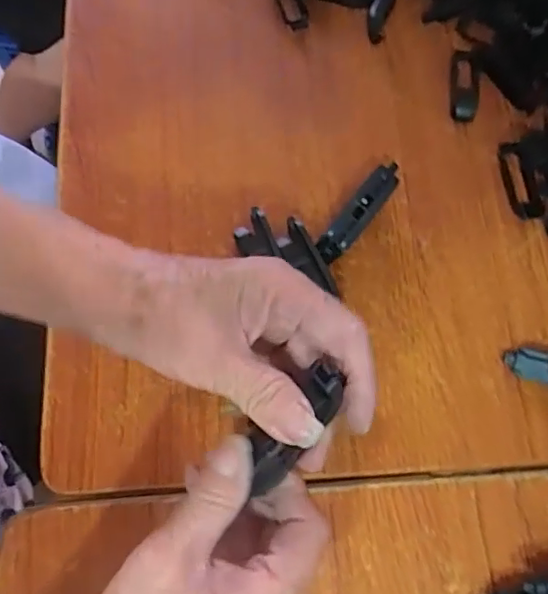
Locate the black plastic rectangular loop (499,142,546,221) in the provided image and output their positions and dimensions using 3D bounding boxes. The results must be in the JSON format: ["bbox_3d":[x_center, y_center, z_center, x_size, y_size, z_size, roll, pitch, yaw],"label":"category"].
[{"bbox_3d":[0.160,-0.077,0.367,0.016,0.013,0.057,-6,73,-1],"label":"black plastic rectangular loop"}]

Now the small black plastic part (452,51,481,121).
[{"bbox_3d":[0.133,-0.147,0.390,0.019,0.008,0.054,6,73,3],"label":"small black plastic part"}]

